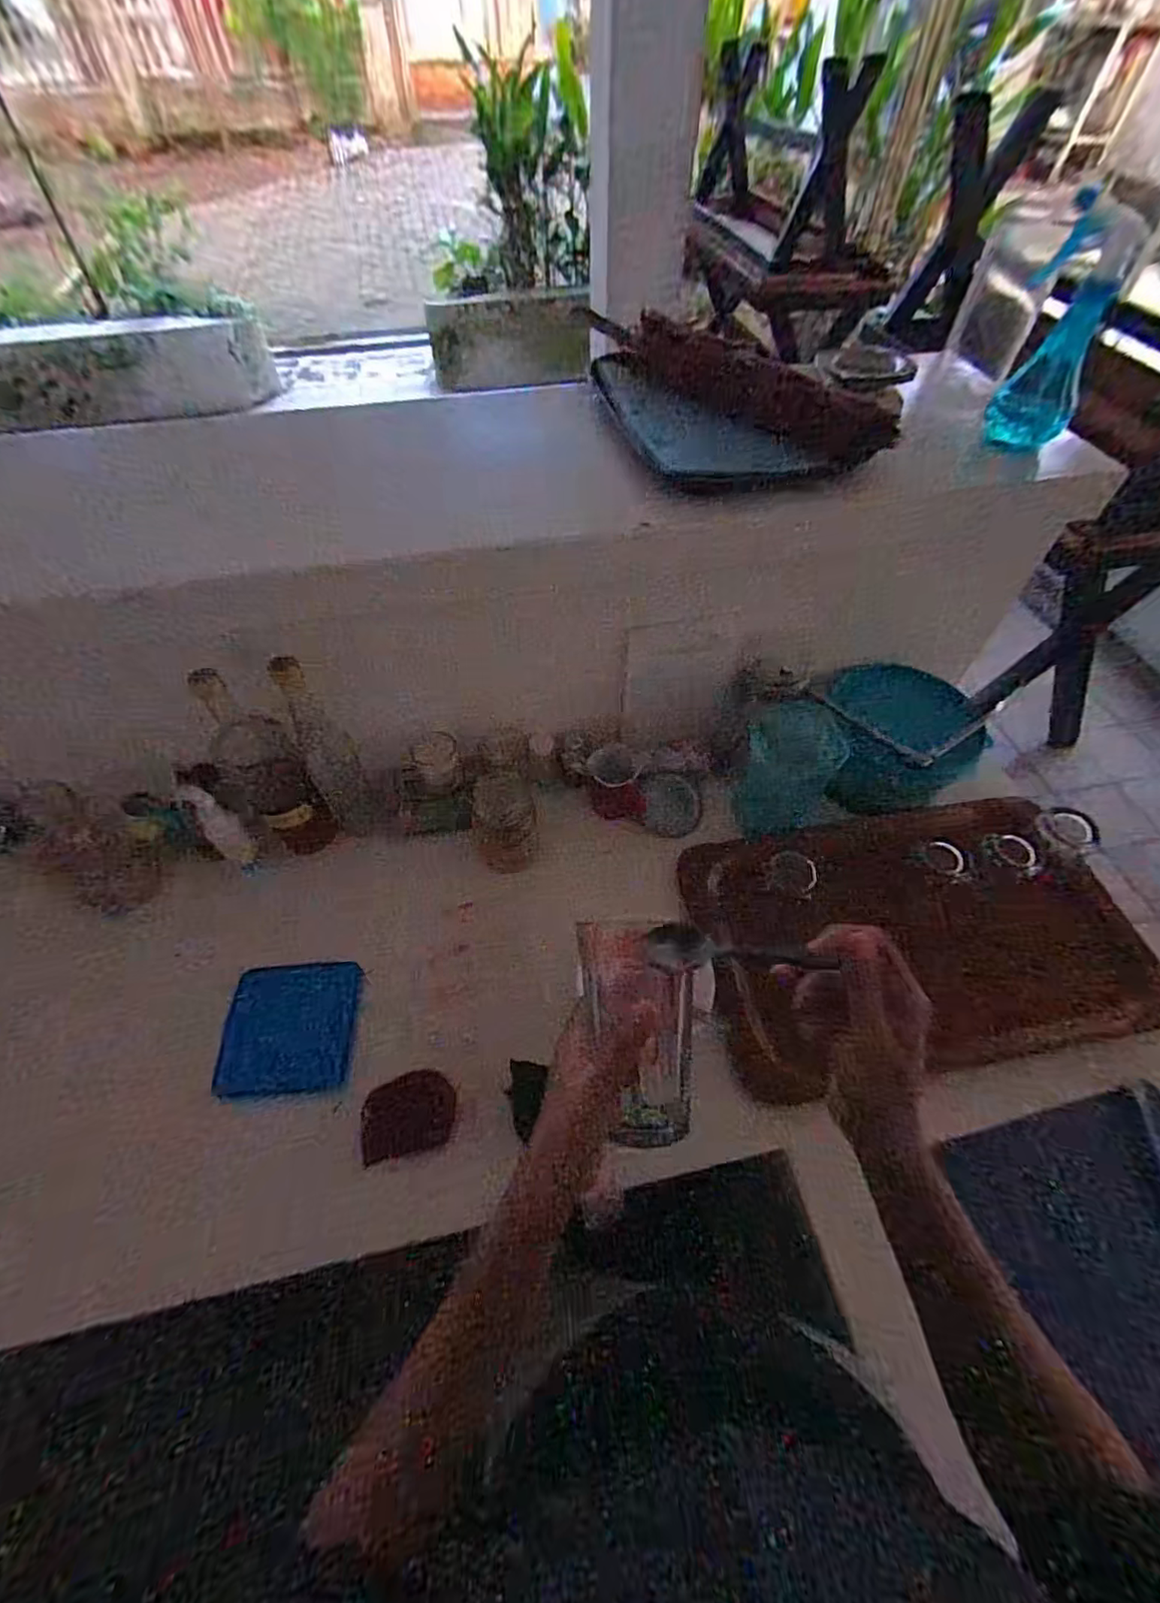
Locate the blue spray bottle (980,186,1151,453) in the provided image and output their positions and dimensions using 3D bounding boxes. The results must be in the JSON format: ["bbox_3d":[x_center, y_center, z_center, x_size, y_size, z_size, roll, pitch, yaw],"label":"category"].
[{"bbox_3d":[0.507,-0.491,0.622,0.080,0.191,0.074,16,57,12],"label":"blue spray bottle"}]

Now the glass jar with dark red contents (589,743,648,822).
[{"bbox_3d":[0.052,-0.027,0.821,0.074,0.070,0.074,-1,55,1],"label":"glass jar with dark red contents"}]

